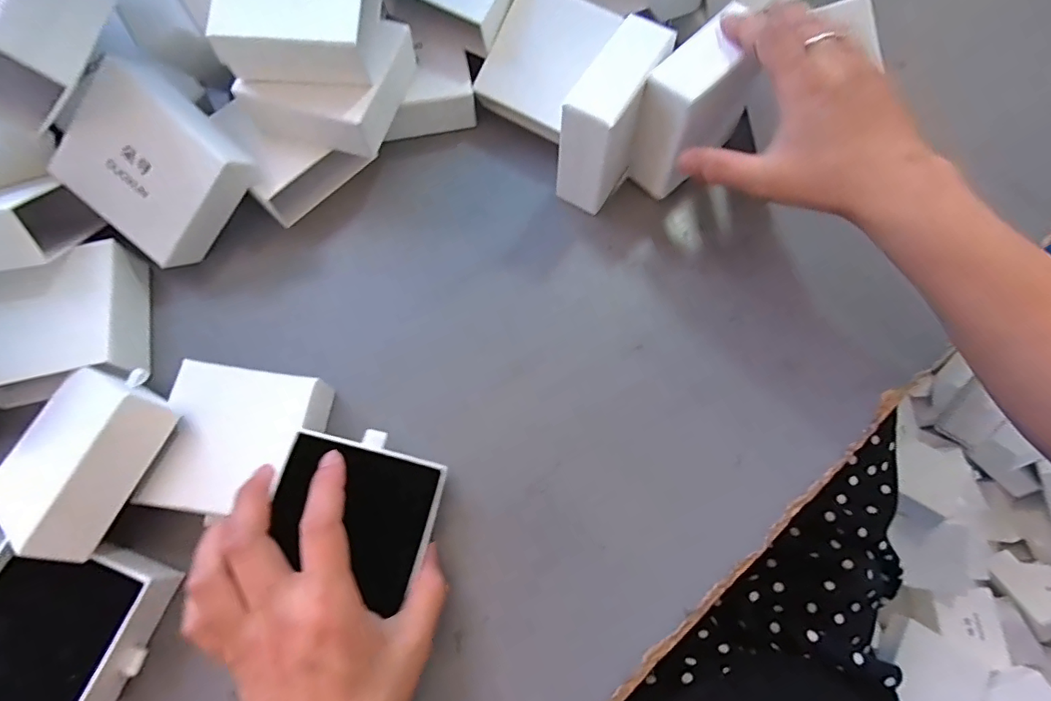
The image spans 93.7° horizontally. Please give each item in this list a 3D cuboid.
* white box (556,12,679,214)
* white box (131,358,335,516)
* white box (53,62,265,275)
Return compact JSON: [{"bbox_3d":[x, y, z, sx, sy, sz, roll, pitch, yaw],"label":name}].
[{"bbox_3d":[0.061,-0.163,0.353,0.042,0.097,0.089,29,73,7],"label":"white box"},{"bbox_3d":[-0.175,0.056,0.307,0.085,0.036,0.084,8,72,0],"label":"white box"},{"bbox_3d":[-0.246,-0.121,0.327,0.096,0.033,0.092,43,107,-8],"label":"white box"}]

